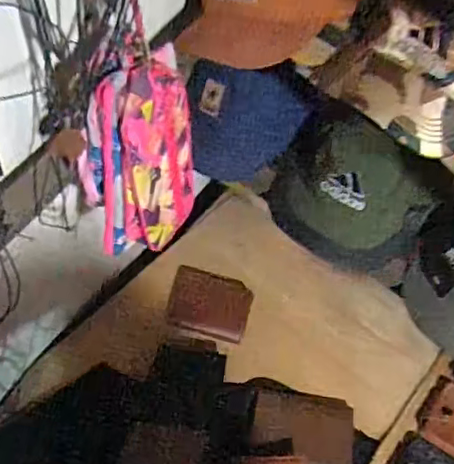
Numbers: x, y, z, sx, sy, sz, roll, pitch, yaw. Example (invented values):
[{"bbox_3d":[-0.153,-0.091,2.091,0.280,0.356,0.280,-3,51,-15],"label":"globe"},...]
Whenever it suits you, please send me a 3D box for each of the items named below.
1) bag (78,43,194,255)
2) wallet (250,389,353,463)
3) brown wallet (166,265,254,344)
[{"bbox_3d":[-0.081,-0.065,0.574,0.108,0.180,0.070,-8,54,-15],"label":"bag"},{"bbox_3d":[0.104,0.269,0.838,0.135,0.008,0.099,9,54,2],"label":"wallet"},{"bbox_3d":[-0.025,0.103,0.936,0.125,0.018,0.110,15,55,6],"label":"brown wallet"}]

